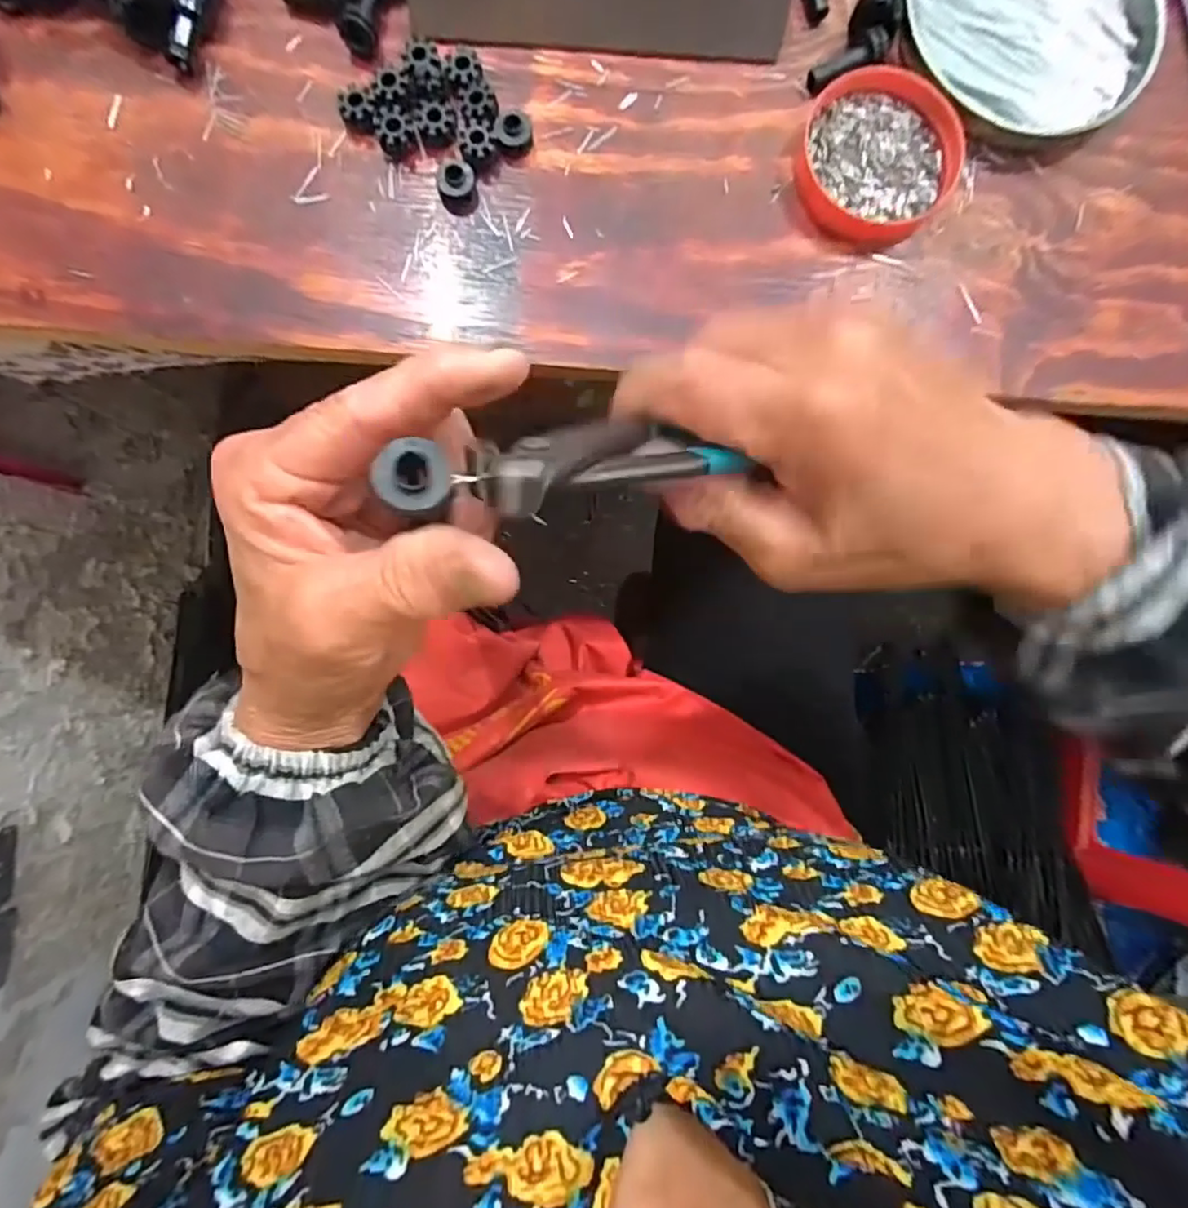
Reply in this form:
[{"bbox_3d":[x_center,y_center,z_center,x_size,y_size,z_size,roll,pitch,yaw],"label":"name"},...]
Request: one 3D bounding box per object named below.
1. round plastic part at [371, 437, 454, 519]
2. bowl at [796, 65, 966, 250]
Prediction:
[{"bbox_3d":[-0.043,-0.031,0.148,0.016,0.008,0.016,-4,89,-2],"label":"round plastic part"},{"bbox_3d":[0.145,-0.224,0.310,0.078,0.017,0.075,0,88,-2],"label":"bowl"}]

